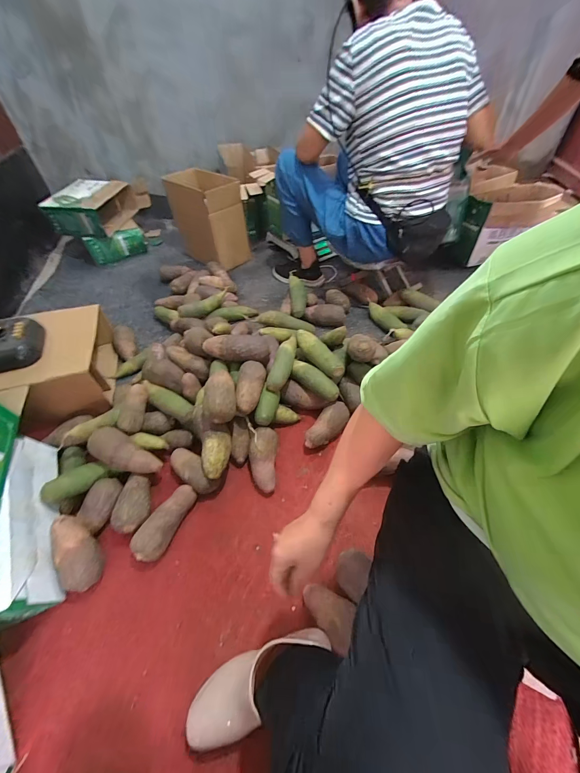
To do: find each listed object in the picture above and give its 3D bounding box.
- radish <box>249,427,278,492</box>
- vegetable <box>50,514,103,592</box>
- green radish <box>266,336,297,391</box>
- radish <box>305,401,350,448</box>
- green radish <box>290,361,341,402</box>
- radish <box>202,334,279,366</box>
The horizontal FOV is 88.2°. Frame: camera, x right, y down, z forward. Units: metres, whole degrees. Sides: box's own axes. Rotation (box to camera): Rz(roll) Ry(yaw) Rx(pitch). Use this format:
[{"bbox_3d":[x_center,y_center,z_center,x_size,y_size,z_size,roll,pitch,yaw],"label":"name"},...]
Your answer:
[{"bbox_3d":[-0.067,0.177,0.742,0.072,0.049,0.155,-5,65,0],"label":"radish"},{"bbox_3d":[-0.443,0.346,0.624,0.074,0.105,0.135,-31,54,-22],"label":"vegetable"},{"bbox_3d":[-0.015,-0.071,0.834,0.049,0.047,0.178,12,51,13],"label":"green radish"},{"bbox_3d":[0.102,0.107,0.797,0.062,0.063,0.153,29,56,25],"label":"radish"},{"bbox_3d":[0.065,-0.010,0.836,0.153,0.068,0.058,35,59,29],"label":"green radish"},{"bbox_3d":[-0.148,-0.106,0.828,0.194,0.058,0.064,-5,49,-1],"label":"radish"}]

